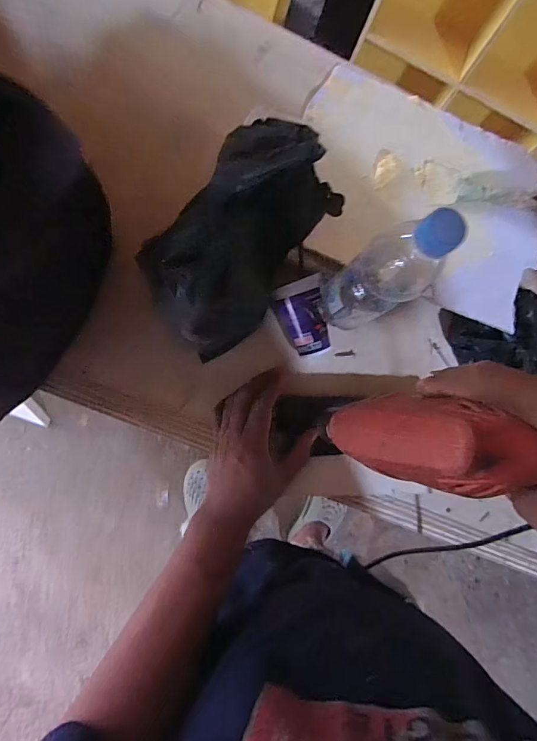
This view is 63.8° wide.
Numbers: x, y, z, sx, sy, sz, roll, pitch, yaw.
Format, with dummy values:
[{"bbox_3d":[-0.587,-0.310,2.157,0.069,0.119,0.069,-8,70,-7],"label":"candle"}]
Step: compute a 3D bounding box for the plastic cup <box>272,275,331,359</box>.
[{"bbox_3d":[0.041,-0.058,0.498,0.050,0.058,0.082,-21,87,-11],"label":"plastic cup"}]

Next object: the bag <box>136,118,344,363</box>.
[{"bbox_3d":[-0.019,-0.116,0.419,0.095,0.209,0.205,36,79,-4],"label":"bag"}]

